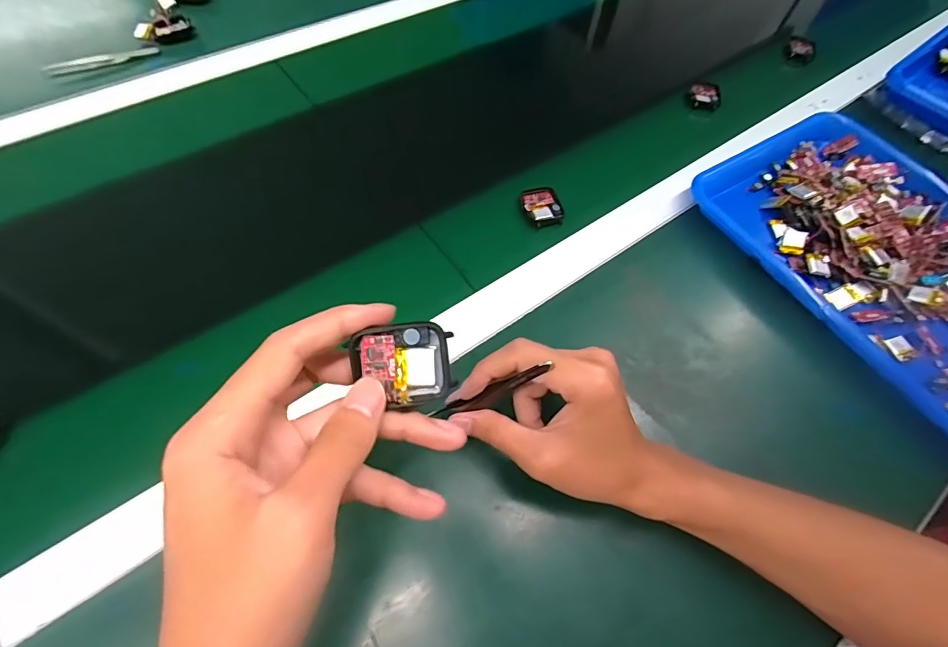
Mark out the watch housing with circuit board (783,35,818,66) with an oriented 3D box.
[{"bbox_3d":[0.459,-0.383,0.624,0.041,0.018,0.046,38,66,16],"label":"watch housing with circuit board"}]

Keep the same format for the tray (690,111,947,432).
[{"bbox_3d":[0.404,-0.063,0.416,0.248,0.037,0.341,-28,67,-17],"label":"tray"}]

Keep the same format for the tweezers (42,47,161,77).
[{"bbox_3d":[-0.426,-0.303,0.512,0.116,0.004,0.021,-24,65,-15],"label":"tweezers"}]

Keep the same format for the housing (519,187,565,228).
[{"bbox_3d":[0.067,-0.115,0.439,0.038,0.011,0.041,-9,63,-8],"label":"housing"}]

